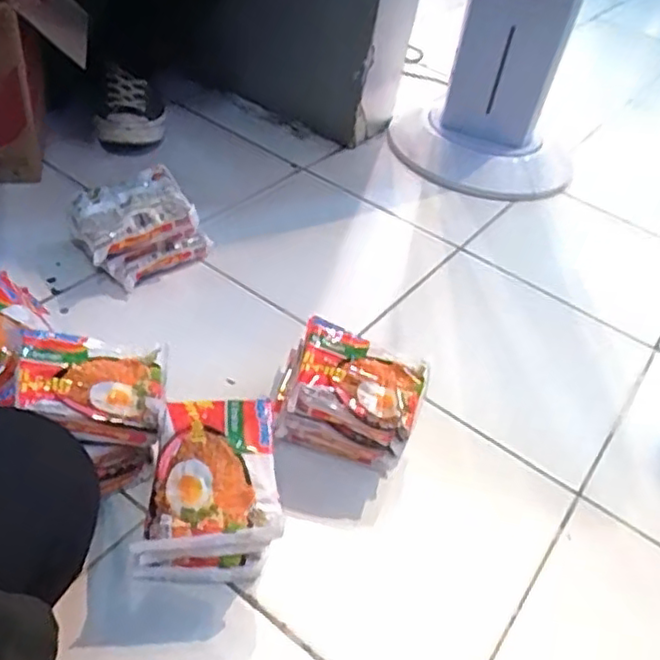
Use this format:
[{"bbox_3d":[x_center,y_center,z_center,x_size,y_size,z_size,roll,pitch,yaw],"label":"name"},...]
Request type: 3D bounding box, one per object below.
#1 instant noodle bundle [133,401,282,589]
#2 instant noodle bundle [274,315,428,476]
[{"bbox_3d":[-0.103,0.137,0.548,0.108,0.106,0.122,0,43,-12],"label":"instant noodle bundle"},{"bbox_3d":[0.020,0.076,0.641,0.124,0.112,0.101,20,43,10],"label":"instant noodle bundle"}]

